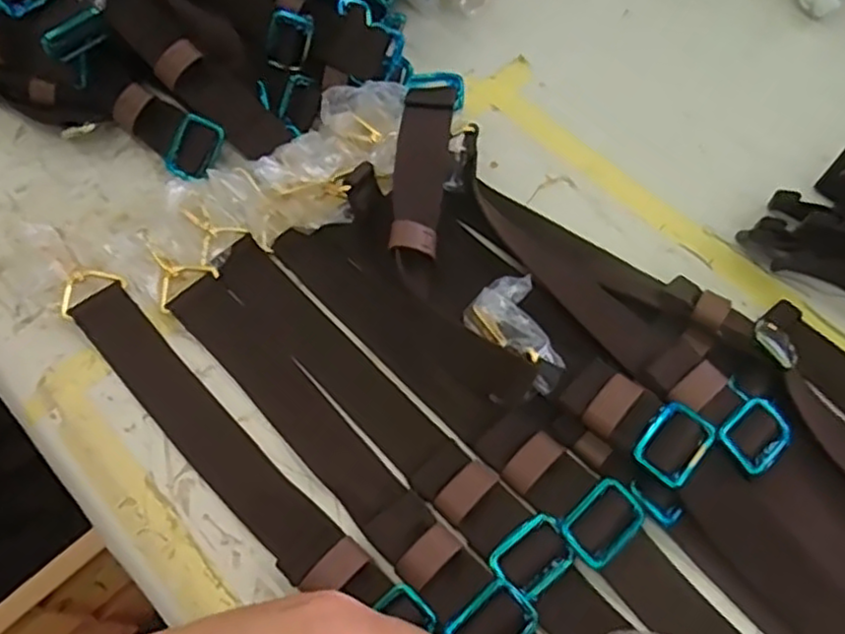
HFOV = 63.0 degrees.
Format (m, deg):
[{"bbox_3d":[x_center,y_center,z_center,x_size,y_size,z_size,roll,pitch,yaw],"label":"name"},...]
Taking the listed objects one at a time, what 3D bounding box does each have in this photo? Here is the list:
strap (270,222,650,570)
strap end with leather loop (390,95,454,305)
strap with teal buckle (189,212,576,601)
[{"bbox_3d":[0.010,0.030,0.412,0.040,0.014,0.278,-40,68,-19],"label":"strap"},{"bbox_3d":[-0.002,-0.089,0.460,0.035,0.024,0.160,6,62,4],"label":"strap end with leather loop"},{"bbox_3d":[-0.036,0.043,0.413,0.038,0.015,0.301,-41,68,-19],"label":"strap with teal buckle"}]

